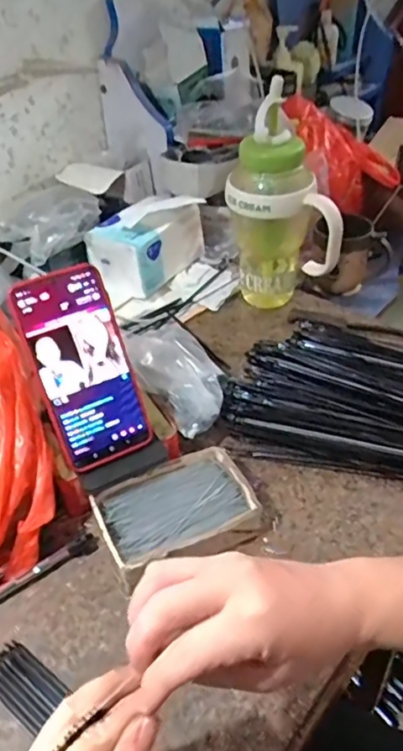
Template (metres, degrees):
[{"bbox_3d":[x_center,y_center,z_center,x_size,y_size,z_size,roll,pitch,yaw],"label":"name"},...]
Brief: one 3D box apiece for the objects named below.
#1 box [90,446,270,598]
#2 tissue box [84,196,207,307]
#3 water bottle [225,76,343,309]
[{"bbox_3d":[-0.019,0.122,0.502,0.133,0.043,0.086,-23,43,-19],"label":"box"},{"bbox_3d":[-0.072,-0.187,0.779,0.089,0.097,0.151,24,49,31],"label":"tissue box"},{"bbox_3d":[0.096,-0.188,0.683,0.125,0.246,0.088,-2,41,4],"label":"water bottle"}]

